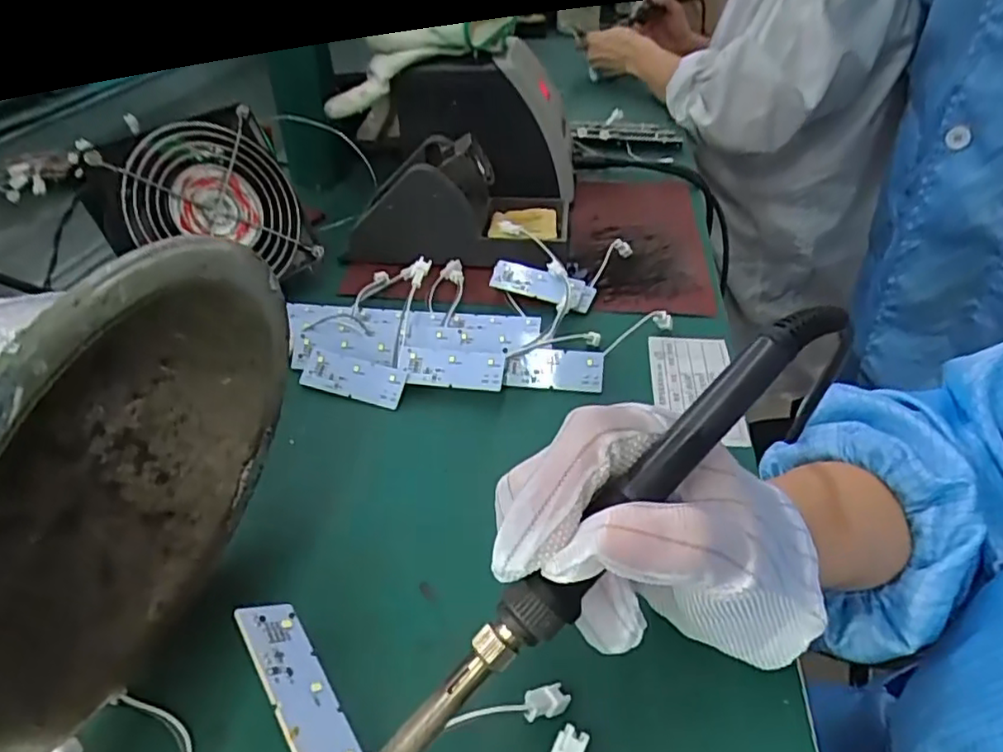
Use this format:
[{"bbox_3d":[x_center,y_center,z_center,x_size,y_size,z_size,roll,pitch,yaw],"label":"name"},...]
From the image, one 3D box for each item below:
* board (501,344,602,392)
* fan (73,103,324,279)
[{"bbox_3d":[0.032,-0.004,0.390,0.059,0.025,0.005,4,-2,7],"label":"board"},{"bbox_3d":[-0.201,-0.112,0.441,0.033,0.119,0.121,-2,32,49],"label":"fan"}]

